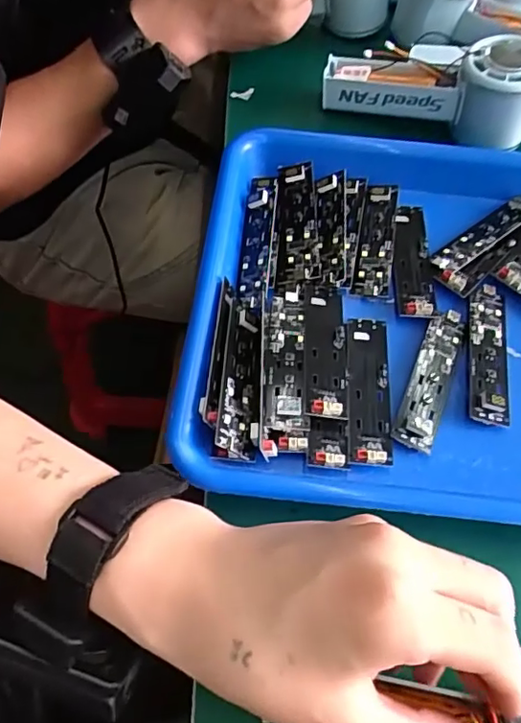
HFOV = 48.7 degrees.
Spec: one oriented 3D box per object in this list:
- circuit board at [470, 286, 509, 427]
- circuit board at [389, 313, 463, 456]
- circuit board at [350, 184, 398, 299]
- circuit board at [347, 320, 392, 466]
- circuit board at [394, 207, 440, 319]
[{"bbox_3d":[0.134,-0.007,0.336,0.023,0.008,0.091,10,61,2],"label":"circuit board"},{"bbox_3d":[0.098,0.007,0.328,0.021,0.004,0.091,21,62,8],"label":"circuit board"},{"bbox_3d":[0.076,-0.081,0.375,0.022,0.005,0.091,11,61,2],"label":"circuit board"},{"bbox_3d":[0.061,0.014,0.322,0.023,0.008,0.091,5,61,-1],"label":"circuit board"},{"bbox_3d":[0.097,-0.067,0.367,0.022,0.007,0.091,5,61,-1],"label":"circuit board"}]

